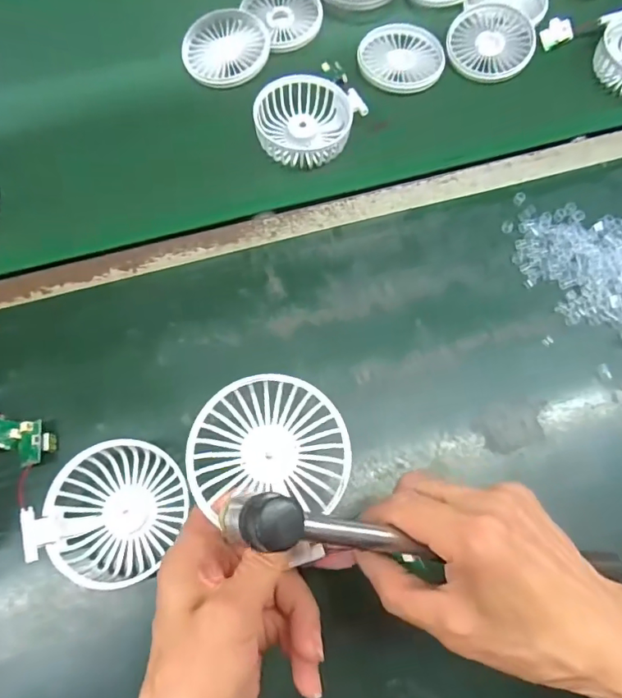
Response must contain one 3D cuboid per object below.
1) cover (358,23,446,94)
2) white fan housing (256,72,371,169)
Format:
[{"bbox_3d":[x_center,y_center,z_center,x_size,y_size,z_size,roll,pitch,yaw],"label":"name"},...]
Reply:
[{"bbox_3d":[0.092,-0.296,0.498,0.081,0.009,0.086,-35,74,-14],"label":"cover"},{"bbox_3d":[-0.006,-0.212,0.456,0.090,0.021,0.091,1,69,-2],"label":"white fan housing"}]

